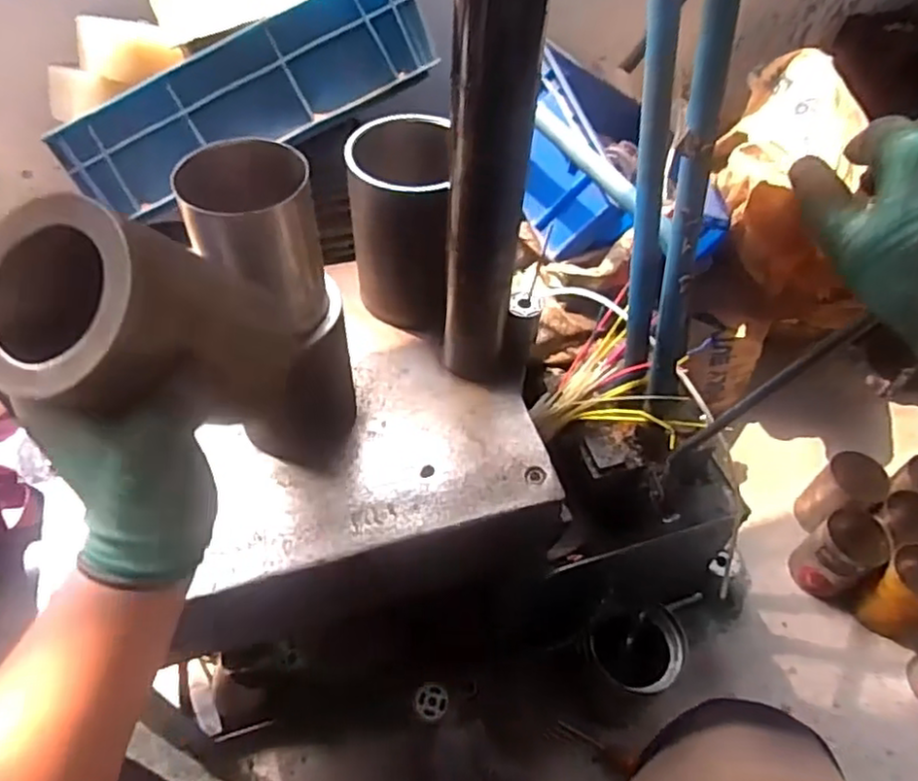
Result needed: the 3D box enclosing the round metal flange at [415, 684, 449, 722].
[{"bbox_3d":[-0.037,0.428,0.922,0.045,0.010,0.048,1,51,-2],"label":"round metal flange"}]

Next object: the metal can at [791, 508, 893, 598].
[{"bbox_3d":[0.573,0.245,1.010,0.100,0.115,0.091,-31,59,-24],"label":"metal can"}]

